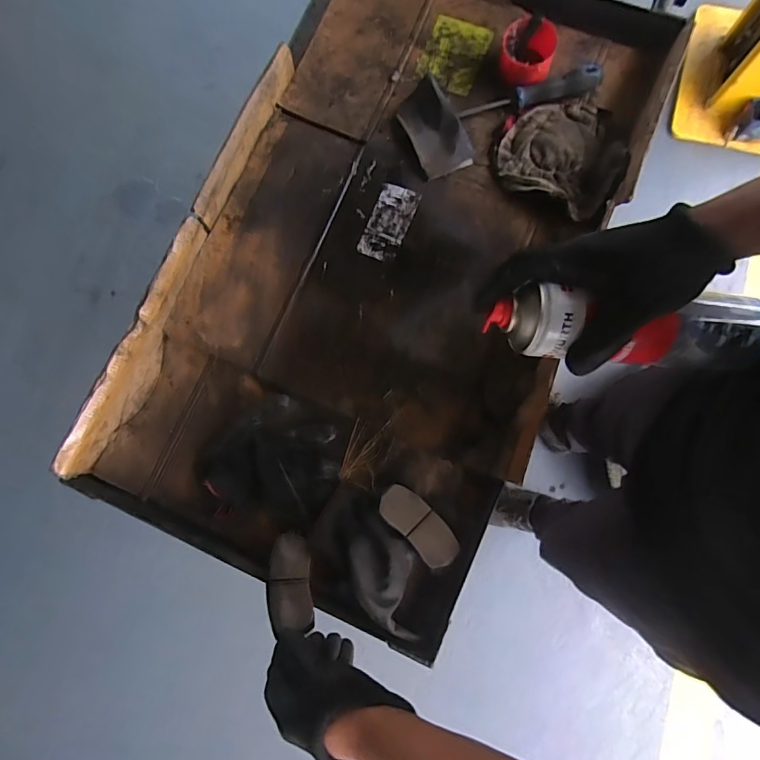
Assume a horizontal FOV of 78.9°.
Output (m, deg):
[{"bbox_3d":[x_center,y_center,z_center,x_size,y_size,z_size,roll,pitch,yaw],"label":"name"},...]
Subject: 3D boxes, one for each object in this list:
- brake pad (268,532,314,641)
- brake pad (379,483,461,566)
[{"bbox_3d":[-0.096,0.212,0.489,0.045,0.013,0.102,-9,46,-4],"label":"brake pad"},{"bbox_3d":[0.043,0.159,0.511,0.098,0.017,0.044,43,85,9],"label":"brake pad"}]

